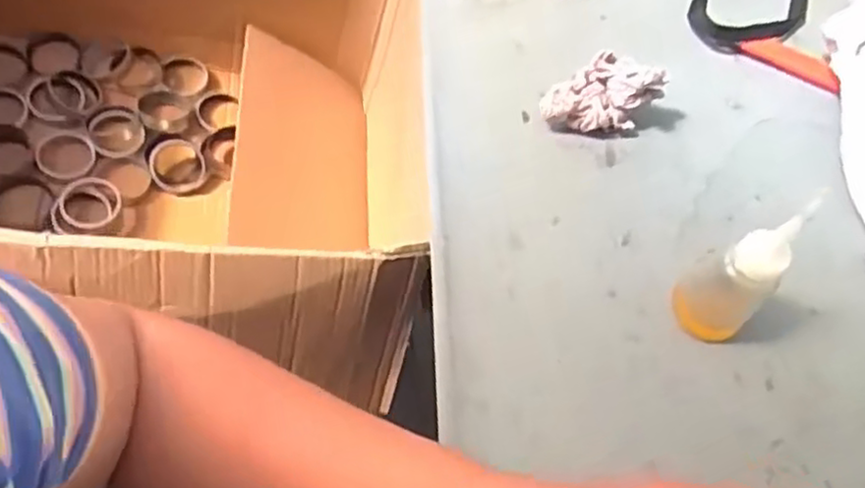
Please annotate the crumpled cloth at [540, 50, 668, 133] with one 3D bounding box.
[{"bbox_3d":[0.131,-0.117,0.556,0.084,0.054,0.062,-32,69,-22],"label":"crumpled cloth"}]

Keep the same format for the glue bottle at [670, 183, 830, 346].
[{"bbox_3d":[0.193,0.020,0.436,0.042,0.132,0.037,11,60,0],"label":"glue bottle"}]

